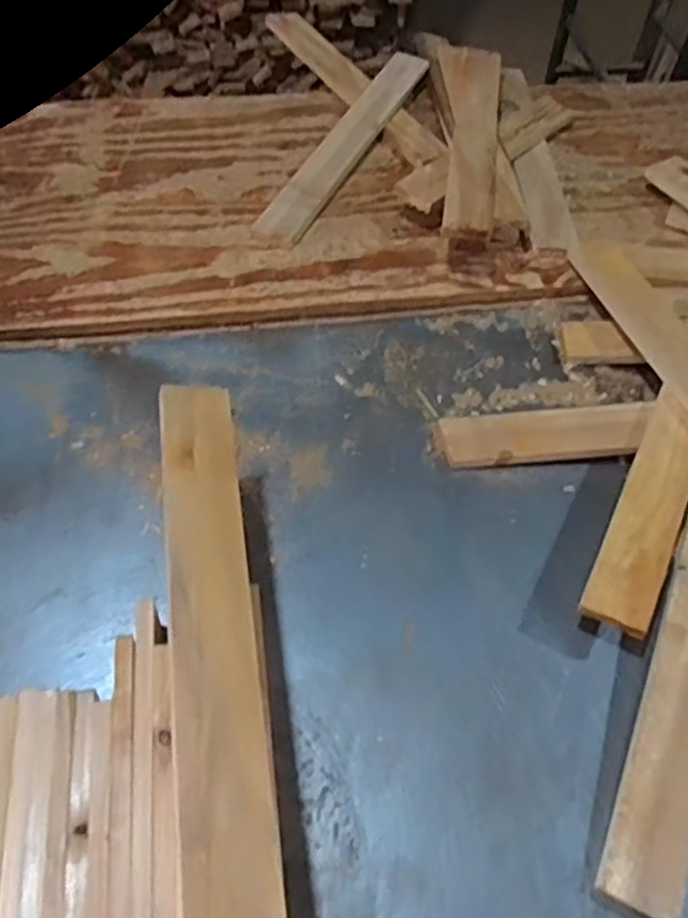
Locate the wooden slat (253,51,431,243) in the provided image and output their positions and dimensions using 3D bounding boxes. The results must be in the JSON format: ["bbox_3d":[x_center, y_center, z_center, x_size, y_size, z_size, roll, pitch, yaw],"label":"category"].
[{"bbox_3d":[0.009,-0.475,1.078,0.065,0.017,0.471,26,59,4],"label":"wooden slat"}]

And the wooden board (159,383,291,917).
[{"bbox_3d":[-0.084,0.151,0.488,0.065,0.012,0.501,4,54,-22],"label":"wooden board"}]

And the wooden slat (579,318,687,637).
[{"bbox_3d":[0.366,-0.044,0.784,0.064,0.018,0.508,26,59,16],"label":"wooden slat"}]

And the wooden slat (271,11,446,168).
[{"bbox_3d":[0.013,-0.606,1.174,0.064,0.022,0.457,-31,65,-15],"label":"wooden slat"}]

